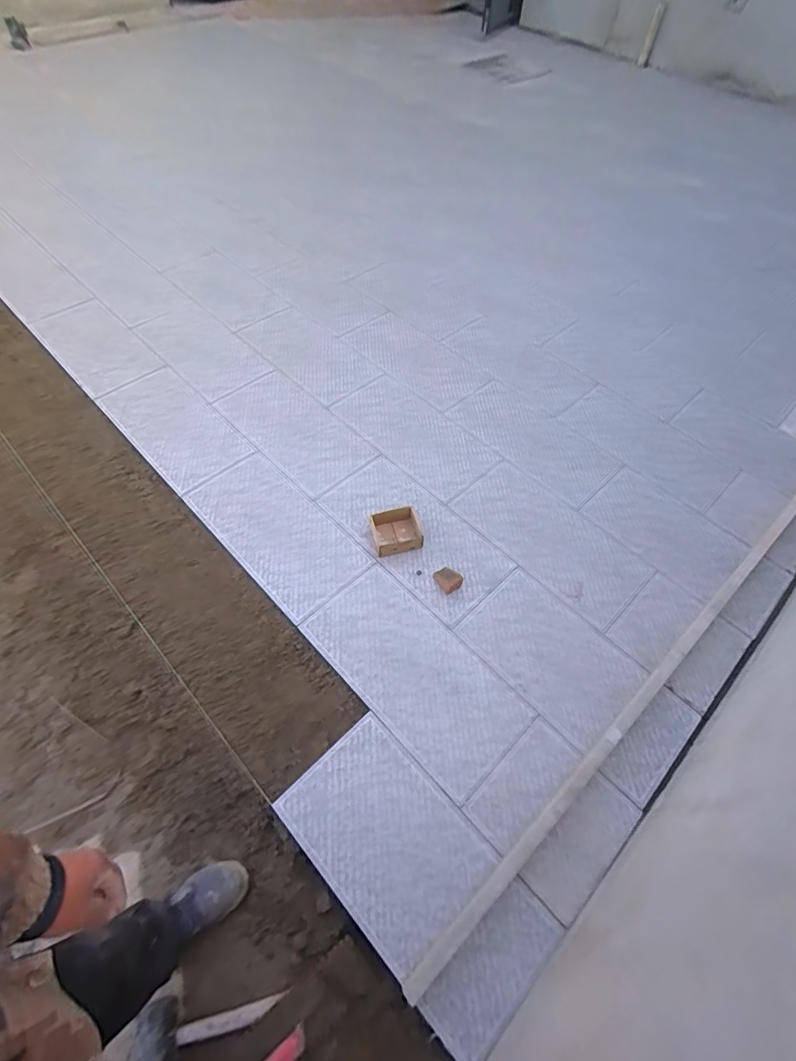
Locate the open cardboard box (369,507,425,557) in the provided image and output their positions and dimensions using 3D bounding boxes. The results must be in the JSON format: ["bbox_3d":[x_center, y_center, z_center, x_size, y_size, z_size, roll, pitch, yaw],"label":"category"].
[{"bbox_3d":[-0.004,0.003,1.519,0.146,0.052,0.136,-9,57,-11],"label":"open cardboard box"}]

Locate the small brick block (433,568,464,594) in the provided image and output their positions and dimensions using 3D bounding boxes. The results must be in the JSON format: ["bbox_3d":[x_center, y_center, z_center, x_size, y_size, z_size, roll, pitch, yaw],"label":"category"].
[{"bbox_3d":[0.147,0.140,1.447,0.063,0.041,0.083,-32,64,-23],"label":"small brick block"}]

